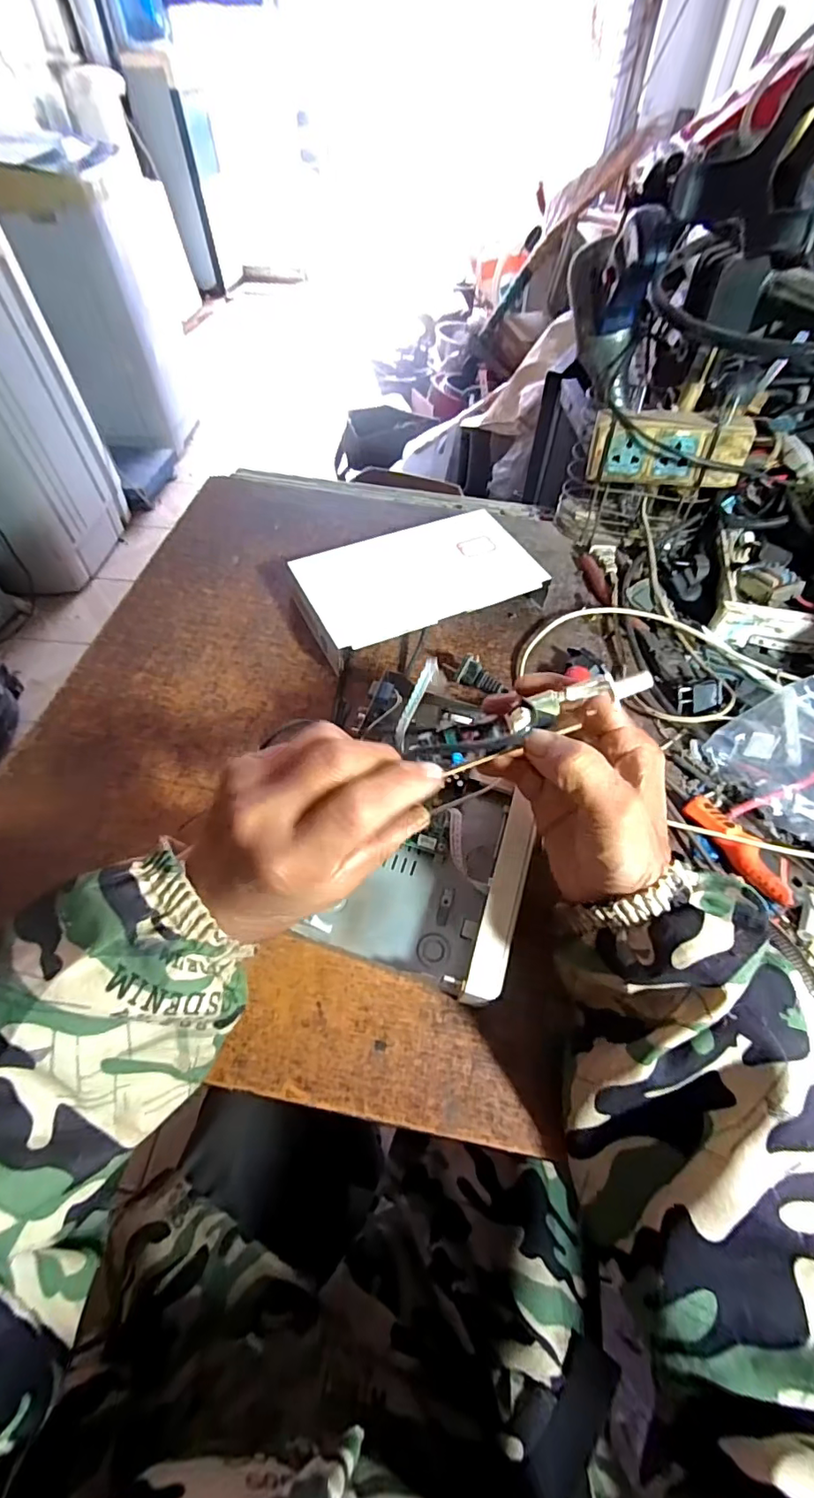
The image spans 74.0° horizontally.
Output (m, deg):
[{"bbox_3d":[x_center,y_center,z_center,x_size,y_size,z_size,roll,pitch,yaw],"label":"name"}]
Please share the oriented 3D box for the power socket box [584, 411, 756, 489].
[{"bbox_3d":[0.241,-0.279,0.502,0.133,0.054,0.031,11,56,7],"label":"power socket box"}]

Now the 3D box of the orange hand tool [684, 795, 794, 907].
[{"bbox_3d":[0.240,0.071,0.390,0.019,0.013,0.090,-24,59,-16],"label":"orange hand tool"}]

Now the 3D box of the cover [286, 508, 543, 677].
[{"bbox_3d":[0.008,-0.163,0.525,0.226,0.036,0.133,-22,58,-15],"label":"cover"}]

